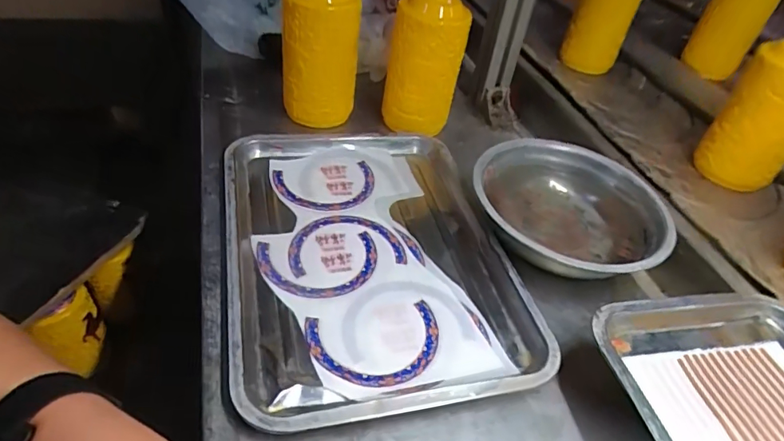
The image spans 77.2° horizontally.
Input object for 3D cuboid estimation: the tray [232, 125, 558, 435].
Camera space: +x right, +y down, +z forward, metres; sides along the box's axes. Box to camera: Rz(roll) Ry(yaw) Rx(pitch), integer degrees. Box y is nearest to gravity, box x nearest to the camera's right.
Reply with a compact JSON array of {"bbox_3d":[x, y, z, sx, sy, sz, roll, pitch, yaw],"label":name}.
[{"bbox_3d":[-0.019,0.022,0.484,0.268,0.032,0.367,-6,43,-14],"label":"tray"}]

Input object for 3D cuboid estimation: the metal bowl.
[{"bbox_3d":[0.192,-0.013,0.528,0.198,0.058,0.190,4,43,-4],"label":"metal bowl"}]

